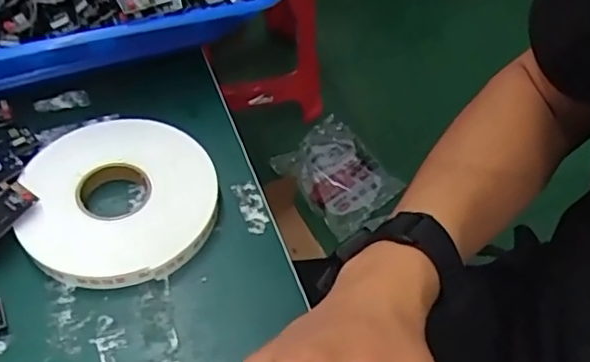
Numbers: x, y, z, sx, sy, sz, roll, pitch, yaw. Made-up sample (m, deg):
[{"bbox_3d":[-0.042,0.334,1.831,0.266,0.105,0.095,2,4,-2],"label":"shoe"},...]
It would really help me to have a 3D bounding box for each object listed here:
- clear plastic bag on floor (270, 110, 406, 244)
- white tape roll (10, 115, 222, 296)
[{"bbox_3d":[0.096,-0.018,1.398,0.249,0.056,0.279,-32,60,-25],"label":"clear plastic bag on floor"},{"bbox_3d":[-0.112,0.011,0.394,0.118,0.021,0.122,2,51,-2],"label":"white tape roll"}]

